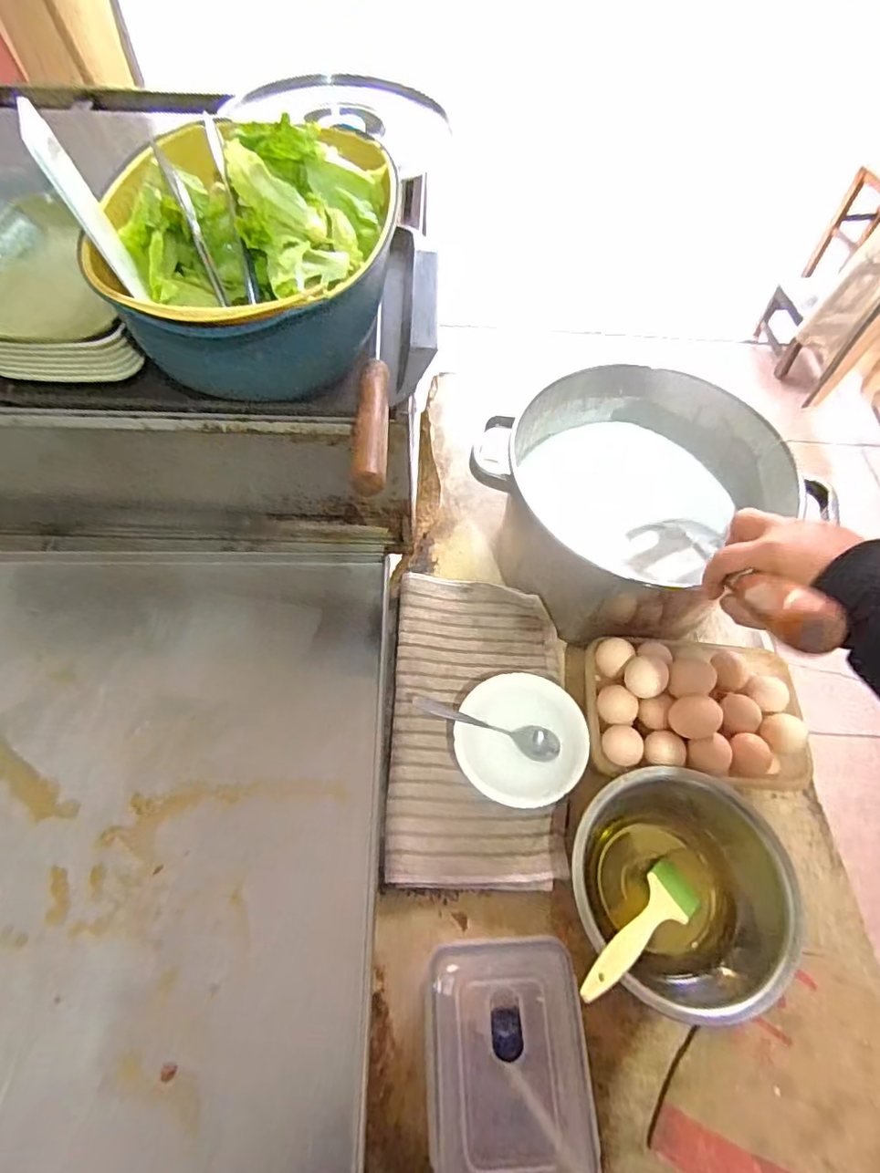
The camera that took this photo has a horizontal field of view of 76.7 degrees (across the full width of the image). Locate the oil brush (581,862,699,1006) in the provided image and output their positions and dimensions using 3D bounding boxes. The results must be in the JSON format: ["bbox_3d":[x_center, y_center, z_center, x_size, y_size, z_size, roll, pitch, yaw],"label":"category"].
[{"bbox_3d":[0.181,0.304,0.494,0.191,0.017,0.047,-11,56,-44],"label":"oil brush"}]

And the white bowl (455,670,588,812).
[{"bbox_3d":[0.085,0.165,0.598,0.133,0.042,0.129,1,61,-1],"label":"white bowl"}]

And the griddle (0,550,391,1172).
[{"bbox_3d":[-0.357,0.227,0.547,0.597,0.047,0.611,1,61,-1],"label":"griddle"}]

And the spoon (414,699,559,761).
[{"bbox_3d":[0.052,0.145,0.596,0.158,0.024,0.033,19,62,9],"label":"spoon"}]

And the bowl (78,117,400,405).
[{"bbox_3d":[-0.167,-0.277,0.482,0.229,0.140,0.239,1,61,-1],"label":"bowl"}]

